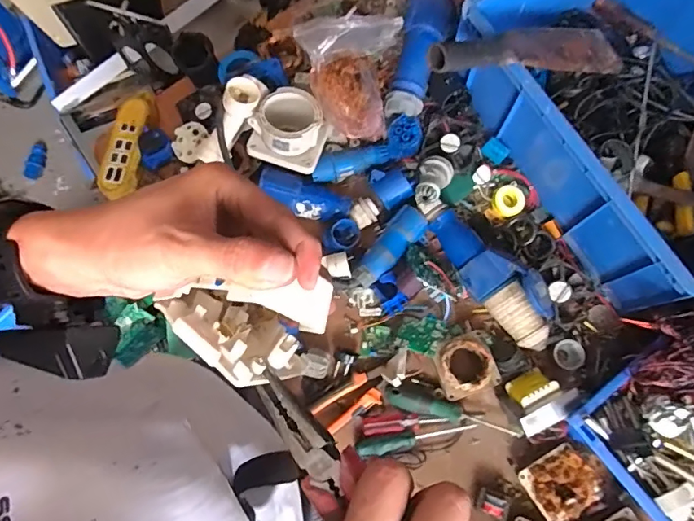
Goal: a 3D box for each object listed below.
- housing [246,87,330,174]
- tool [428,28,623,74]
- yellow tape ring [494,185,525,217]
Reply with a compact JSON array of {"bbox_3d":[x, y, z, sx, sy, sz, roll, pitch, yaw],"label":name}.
[{"bbox_3d":[-0.088,-0.199,0.720,0.104,0.078,0.109,13,77,5],"label":"housing"},{"bbox_3d":[0.261,-0.286,0.671,0.374,0.034,0.074,-16,74,-31],"label":"tool"},{"bbox_3d":[0.252,-0.092,0.755,0.047,0.009,0.047,-1,88,14],"label":"yellow tape ring"}]

